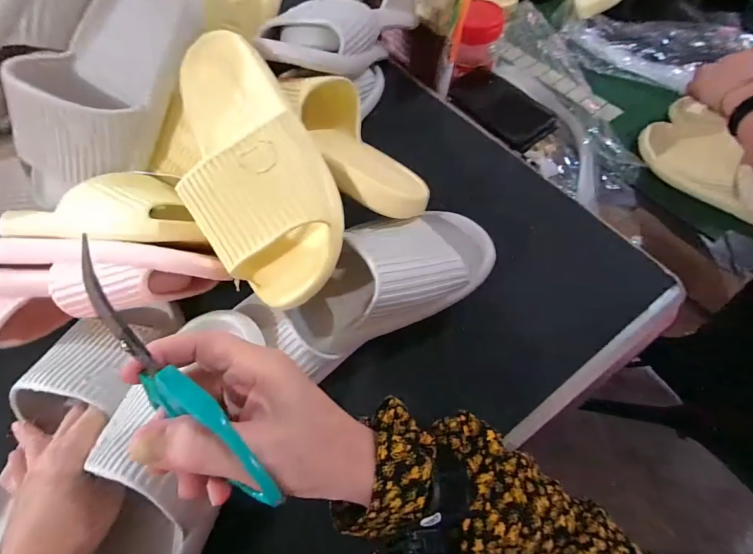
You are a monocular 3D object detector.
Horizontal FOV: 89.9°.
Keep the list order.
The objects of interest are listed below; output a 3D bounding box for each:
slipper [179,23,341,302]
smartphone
[{"bbox_3d":[-0.101,-0.097,0.300,0.107,0.069,0.243,-20,79,-7],"label":"slipper"},{"bbox_3d":[0.180,-0.247,0.549,0.150,0.010,0.063,48,118,17],"label":"smartphone"}]

